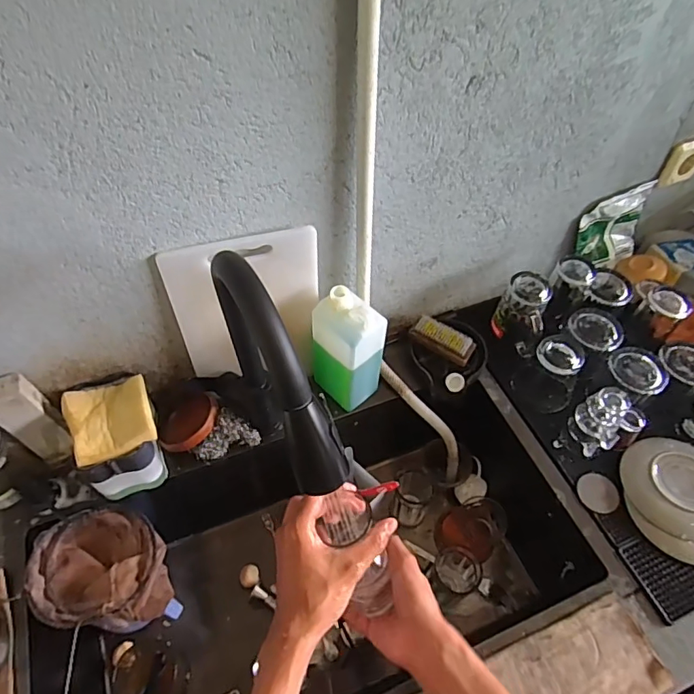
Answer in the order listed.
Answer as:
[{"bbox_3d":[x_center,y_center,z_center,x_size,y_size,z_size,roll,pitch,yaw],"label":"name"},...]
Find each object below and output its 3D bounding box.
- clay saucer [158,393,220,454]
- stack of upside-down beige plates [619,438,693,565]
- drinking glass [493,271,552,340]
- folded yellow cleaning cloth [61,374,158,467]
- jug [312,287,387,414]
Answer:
[{"bbox_3d":[-0.233,0.110,0.730,0.095,0.016,0.088,-17,55,25],"label":"clay saucer"},{"bbox_3d":[0.476,0.206,0.697,0.160,0.037,0.181,-5,53,-5],"label":"stack of upside-down beige plates"},{"bbox_3d":[0.284,-0.059,0.811,0.071,0.103,0.083,18,55,12],"label":"drinking glass"},{"bbox_3d":[-0.304,0.089,0.633,0.101,0.023,0.102,-18,55,-14],"label":"folded yellow cleaning cloth"},{"bbox_3d":[0.001,0.001,0.723,0.087,0.189,0.076,39,61,25],"label":"jug"}]

